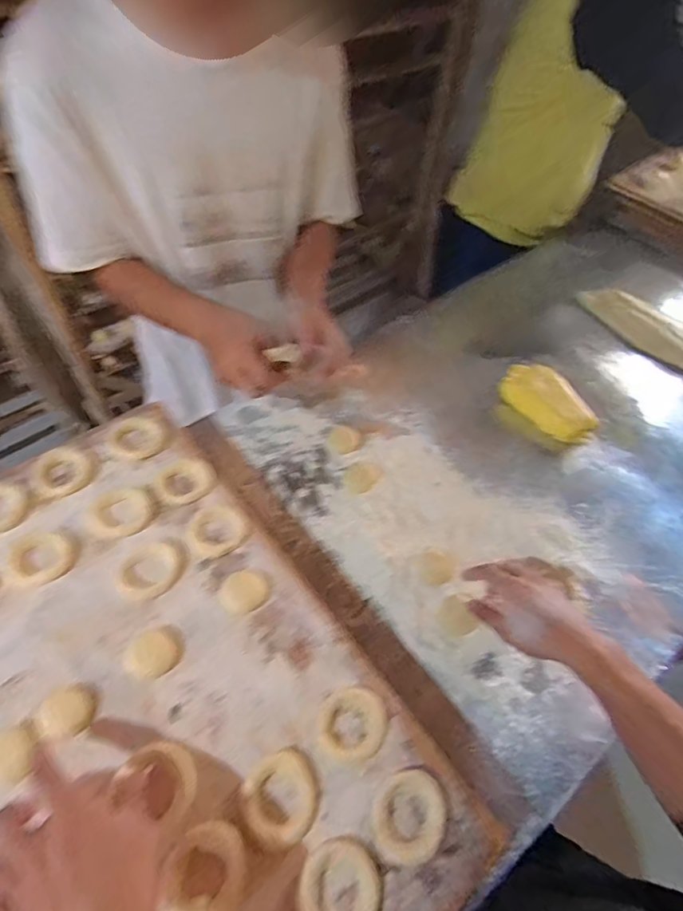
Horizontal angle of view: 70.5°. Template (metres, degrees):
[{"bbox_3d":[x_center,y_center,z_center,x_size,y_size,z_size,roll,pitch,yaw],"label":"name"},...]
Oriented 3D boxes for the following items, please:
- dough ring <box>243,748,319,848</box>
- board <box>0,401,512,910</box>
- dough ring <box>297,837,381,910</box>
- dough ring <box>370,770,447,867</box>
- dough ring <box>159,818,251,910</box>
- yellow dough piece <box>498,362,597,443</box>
[{"bbox_3d":[-0.050,0.290,0.411,0.062,0.012,0.063,2,56,-3],"label":"dough ring"},{"bbox_3d":[-0.212,0.230,0.440,0.419,0.019,0.596,-34,64,-24],"label":"board"},{"bbox_3d":[-0.002,0.342,0.379,0.063,0.010,0.062,2,56,-3],"label":"dough ring"},{"bbox_3d":[0.059,0.306,0.412,0.057,0.010,0.068,40,62,21],"label":"dough ring"},{"bbox_3d":[-0.104,0.326,0.379,0.062,0.012,0.063,2,56,-3],"label":"dough ring"},{"bbox_3d":[0.328,-0.091,0.765,0.080,0.040,0.161,-33,64,-24],"label":"yellow dough piece"}]

